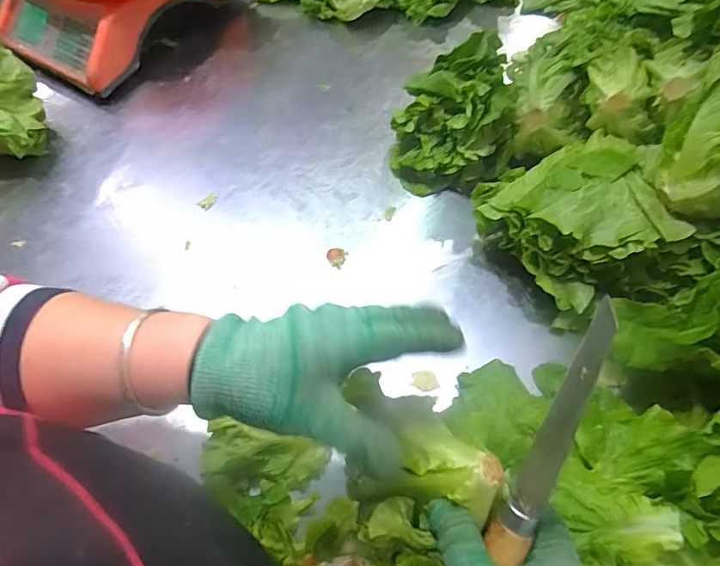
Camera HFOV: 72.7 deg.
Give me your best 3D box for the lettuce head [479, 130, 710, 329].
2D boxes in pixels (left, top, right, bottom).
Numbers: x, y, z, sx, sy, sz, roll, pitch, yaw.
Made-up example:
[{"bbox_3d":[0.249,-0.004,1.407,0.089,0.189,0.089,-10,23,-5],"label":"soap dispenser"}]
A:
[{"bbox_3d":[0.219,-0.037,0.473,0.157,0.103,0.201,-24,60,-10],"label":"lettuce head"}]

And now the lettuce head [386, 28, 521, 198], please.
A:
[{"bbox_3d":[0.105,-0.182,0.557,0.136,0.122,0.119,-1,58,4],"label":"lettuce head"}]

